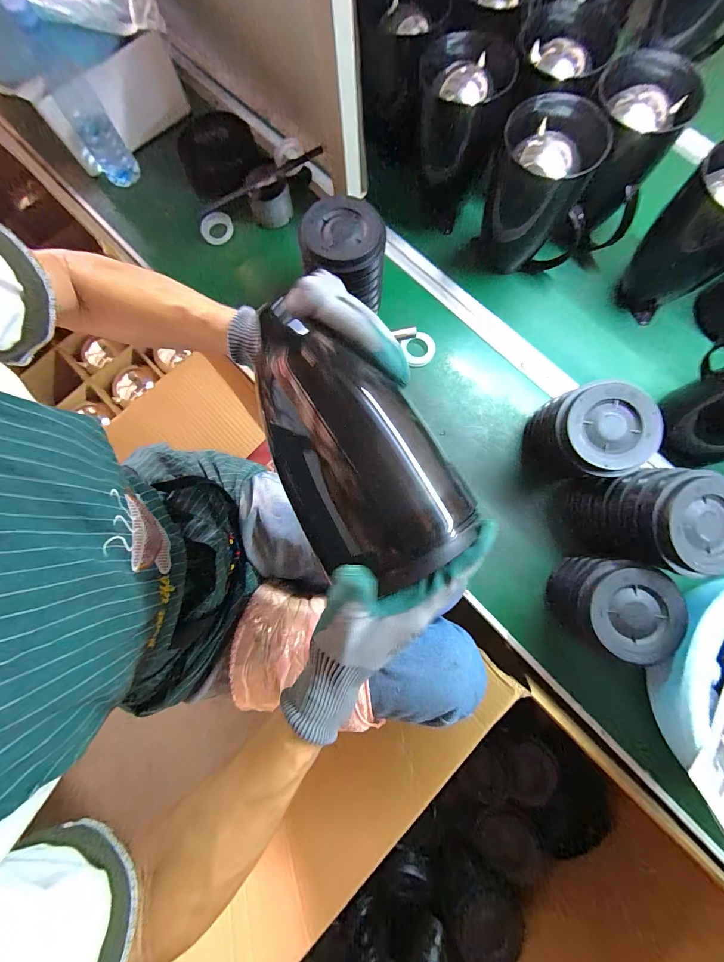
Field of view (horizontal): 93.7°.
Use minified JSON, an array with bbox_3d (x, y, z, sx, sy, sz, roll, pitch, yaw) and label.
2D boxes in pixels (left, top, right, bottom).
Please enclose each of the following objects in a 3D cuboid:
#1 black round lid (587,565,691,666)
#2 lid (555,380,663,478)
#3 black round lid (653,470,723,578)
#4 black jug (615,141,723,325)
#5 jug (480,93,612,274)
[{"bbox_3d":[0.331,0.160,0.403,0.102,0.017,0.106,0,79,1],"label":"black round lid"},{"bbox_3d":[0.312,-0.069,0.433,0.114,0.023,0.118,0,90,13],"label":"lid"},{"bbox_3d":[0.390,0.046,0.388,0.099,0.014,0.109,-20,85,4],"label":"black round lid"},{"bbox_3d":[0.498,-0.360,0.504,0.130,0.183,0.125,-39,81,-6],"label":"black jug"},{"bbox_3d":[0.267,-0.430,0.521,0.143,0.179,0.115,-3,79,1],"label":"jug"}]

